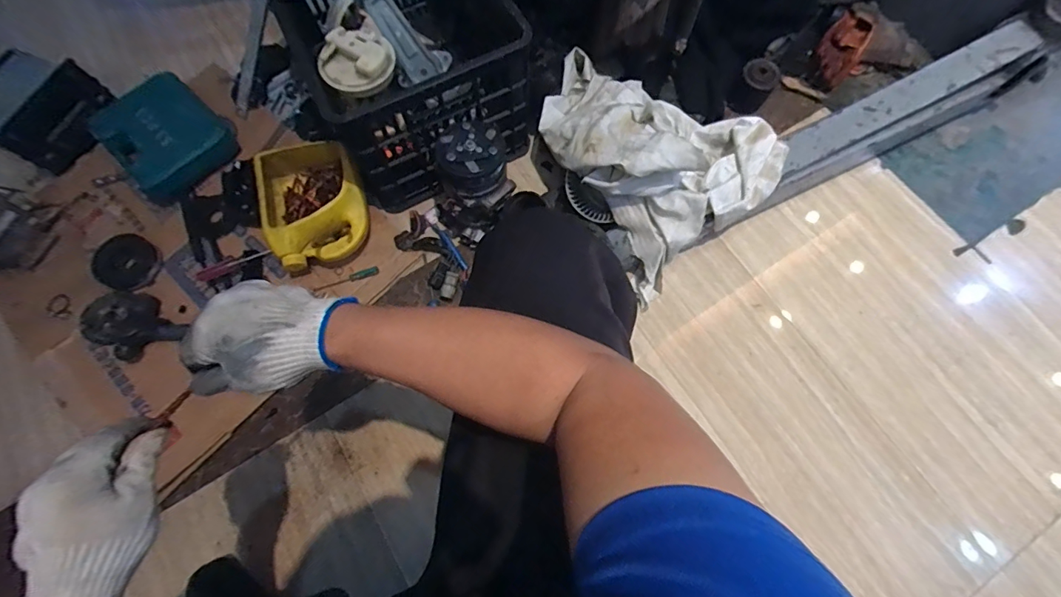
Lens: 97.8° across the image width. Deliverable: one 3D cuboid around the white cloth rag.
[{"bbox_3d":[0.226,-0.285,0.838,0.323,0.232,0.422,-31,75,-10],"label":"white cloth rag"}]

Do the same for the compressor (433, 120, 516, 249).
[{"bbox_3d":[-0.102,-0.197,0.819,0.137,0.178,0.126,-38,76,-11],"label":"compressor"}]

